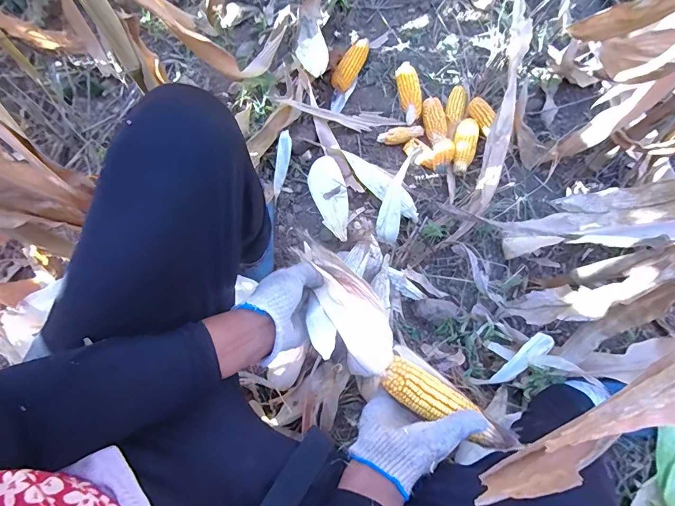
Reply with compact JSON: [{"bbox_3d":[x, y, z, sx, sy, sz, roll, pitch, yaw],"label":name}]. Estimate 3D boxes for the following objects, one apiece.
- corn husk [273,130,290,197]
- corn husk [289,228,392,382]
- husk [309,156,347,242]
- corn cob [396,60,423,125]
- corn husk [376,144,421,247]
[{"bbox_3d":[-0.122,-0.197,0.820,0.026,0.018,0.138,9,93,1],"label":"corn husk"},{"bbox_3d":[0.005,0.062,0.455,0.091,0.036,0.178,-21,77,-7],"label":"corn husk"},{"bbox_3d":[-0.013,-0.114,0.786,0.074,0.061,0.208,-13,76,-5],"label":"husk"},{"bbox_3d":[0.171,-0.378,0.901,0.049,0.042,0.164,-3,75,-2],"label":"corn cob"},{"bbox_3d":[0.122,-0.119,0.762,0.045,0.030,0.204,18,88,3],"label":"corn husk"}]

